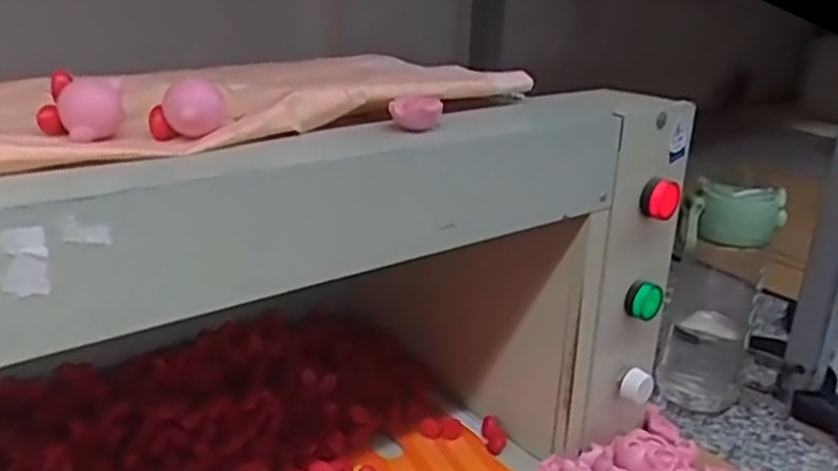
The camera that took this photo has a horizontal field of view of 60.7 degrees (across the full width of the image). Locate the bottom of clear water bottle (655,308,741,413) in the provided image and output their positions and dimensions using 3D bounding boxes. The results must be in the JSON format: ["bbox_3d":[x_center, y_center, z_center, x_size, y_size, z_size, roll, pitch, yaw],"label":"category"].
[{"bbox_3d":[0.264,0.113,0.672,0.071,0.073,0.068,12,23,23],"label":"bottom of clear water bottle"}]

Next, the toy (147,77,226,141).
[{"bbox_3d":[-0.113,-0.062,0.349,0.025,0.028,0.026,17,28,32],"label":"toy"}]

